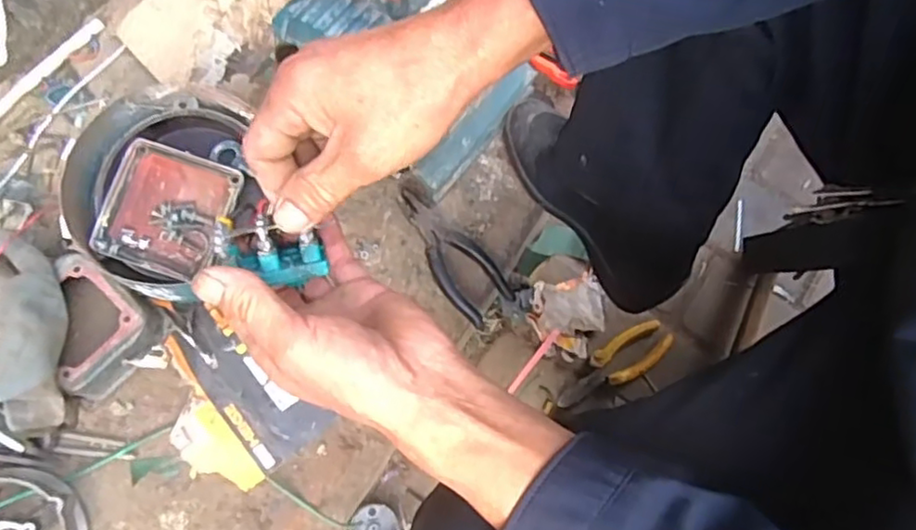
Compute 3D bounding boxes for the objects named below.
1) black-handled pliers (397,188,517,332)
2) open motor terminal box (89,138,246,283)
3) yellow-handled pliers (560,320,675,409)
[{"bbox_3d":[-0.007,-0.012,0.665,0.057,0.014,0.153,-36,92,-12],"label":"black-handled pliers"},{"bbox_3d":[-0.262,-0.049,0.582,0.104,0.022,0.108,19,73,3],"label":"open motor terminal box"},{"bbox_3d":[0.195,0.126,0.800,0.162,0.014,0.054,-31,77,-11],"label":"yellow-handled pliers"}]

